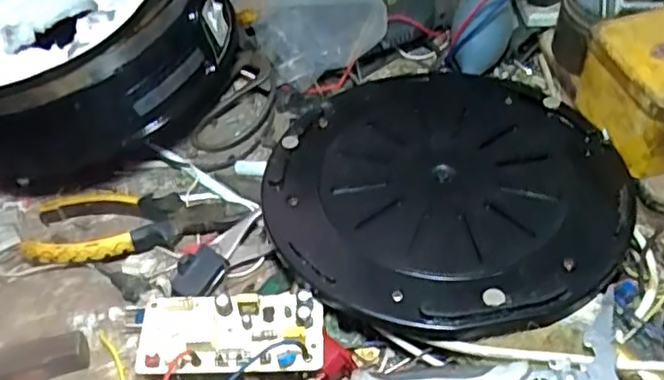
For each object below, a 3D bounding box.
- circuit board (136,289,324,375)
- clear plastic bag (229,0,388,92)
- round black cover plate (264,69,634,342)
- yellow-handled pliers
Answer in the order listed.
[{"bbox_3d":[-0.062,0.087,0.390,0.110,0.013,0.049,-3,59,0],"label":"circuit board"},{"bbox_3d":[-0.028,-0.164,0.578,0.106,0.053,0.161,-19,47,-14],"label":"clear plastic bag"},{"bbox_3d":[0.079,-0.007,0.450,0.234,0.015,0.244,-2,45,2],"label":"round black cover plate"},{"bbox_3d":[-0.146,0.028,0.471,0.158,0.017,0.059,0,46,5],"label":"yellow-handled pliers"}]

